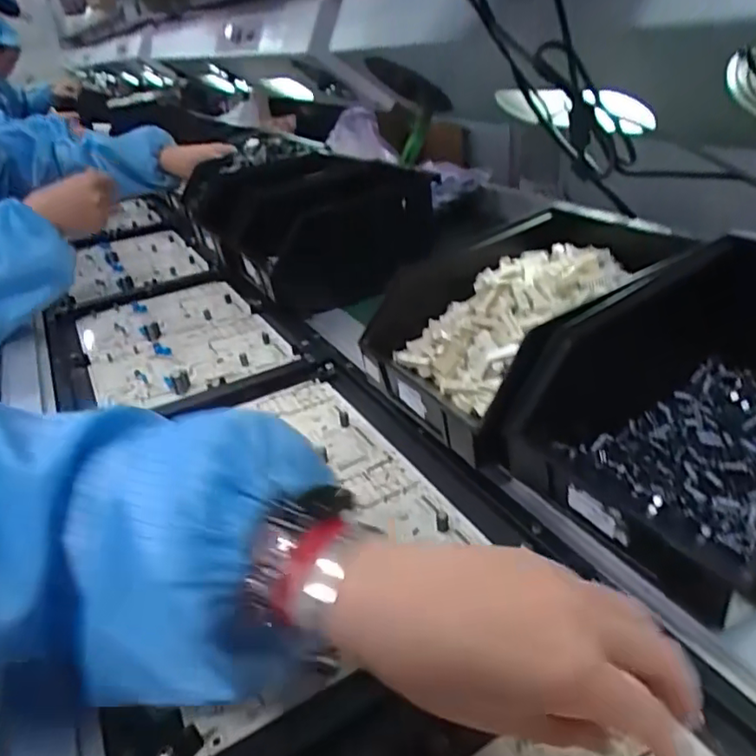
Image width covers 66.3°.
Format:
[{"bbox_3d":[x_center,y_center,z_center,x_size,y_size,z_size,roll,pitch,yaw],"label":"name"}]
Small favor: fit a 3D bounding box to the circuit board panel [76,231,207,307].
[{"bbox_3d":[-0.386,-0.184,0.916,0.187,0.012,0.267,-20,33,-22],"label":"circuit board panel"}]

